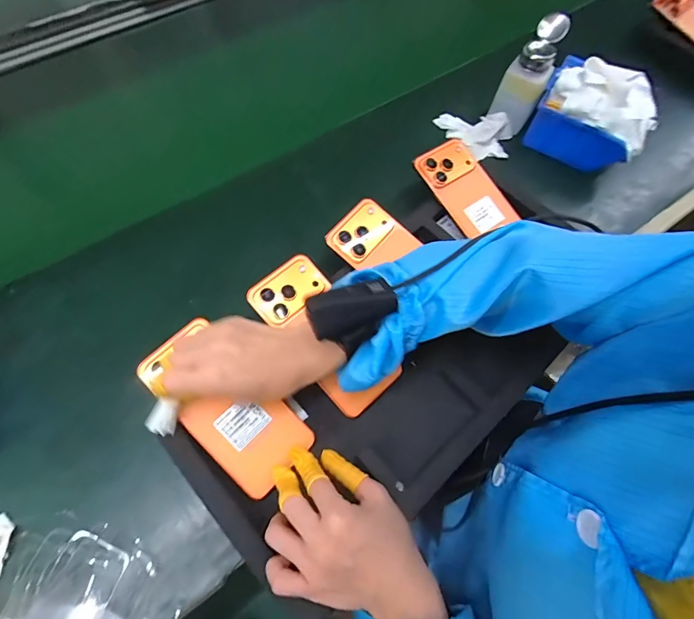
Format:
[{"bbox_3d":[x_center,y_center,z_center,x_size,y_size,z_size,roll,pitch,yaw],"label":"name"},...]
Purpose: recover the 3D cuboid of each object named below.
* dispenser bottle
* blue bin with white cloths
[{"bbox_3d":[0.238,-0.306,0.515,0.055,0.131,0.067,27,66,12],"label":"dispenser bottle"},{"bbox_3d":[0.333,-0.263,0.517,0.143,0.097,0.123,28,66,12],"label":"blue bin with white cloths"}]

